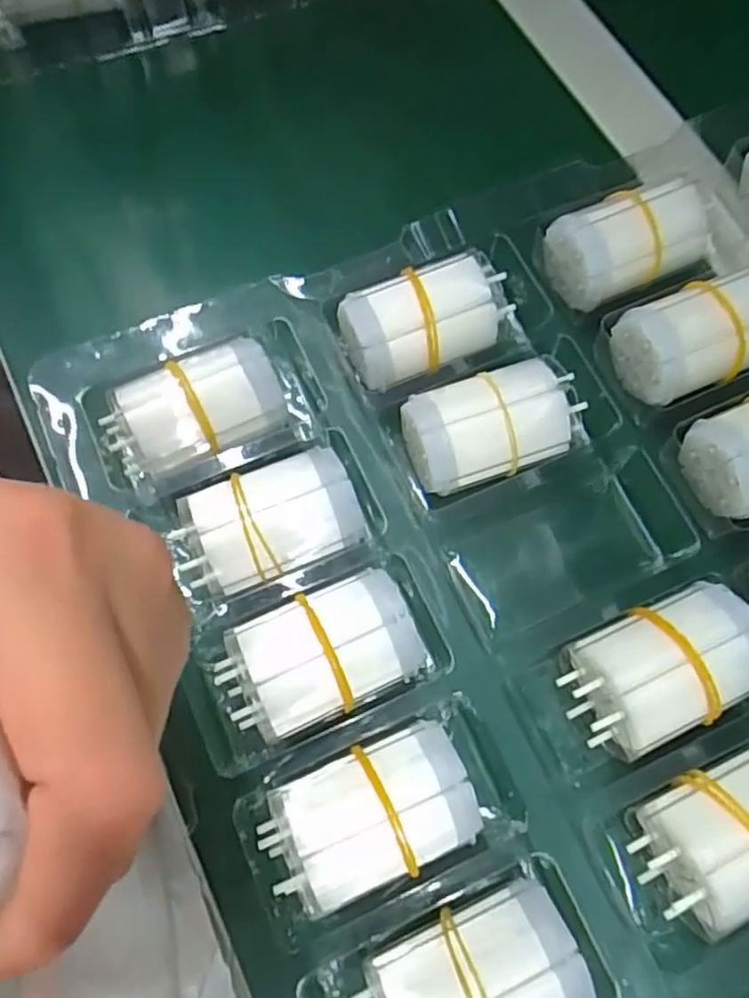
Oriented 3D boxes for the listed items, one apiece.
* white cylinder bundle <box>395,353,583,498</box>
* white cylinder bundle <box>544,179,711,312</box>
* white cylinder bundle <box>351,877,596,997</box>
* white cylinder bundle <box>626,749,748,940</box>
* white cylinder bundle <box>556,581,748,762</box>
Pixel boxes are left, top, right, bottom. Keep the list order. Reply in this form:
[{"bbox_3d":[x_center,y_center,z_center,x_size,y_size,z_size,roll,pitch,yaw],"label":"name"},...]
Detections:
[{"bbox_3d":[0.043,-0.025,0.265,0.062,0.034,0.037,-16,72,-7],"label":"white cylinder bundle"},{"bbox_3d":[0.106,-0.104,0.287,0.059,0.028,0.036,-13,72,-6],"label":"white cylinder bundle"},{"bbox_3d":[0.028,0.143,0.205,0.062,0.033,0.038,-19,73,-8],"label":"white cylinder bundle"},{"bbox_3d":[0.114,0.106,0.220,0.062,0.037,0.040,-23,73,-9],"label":"white cylinder bundle"},{"bbox_3d":[0.097,0.058,0.237,0.062,0.039,0.042,-20,73,-8],"label":"white cylinder bundle"}]

